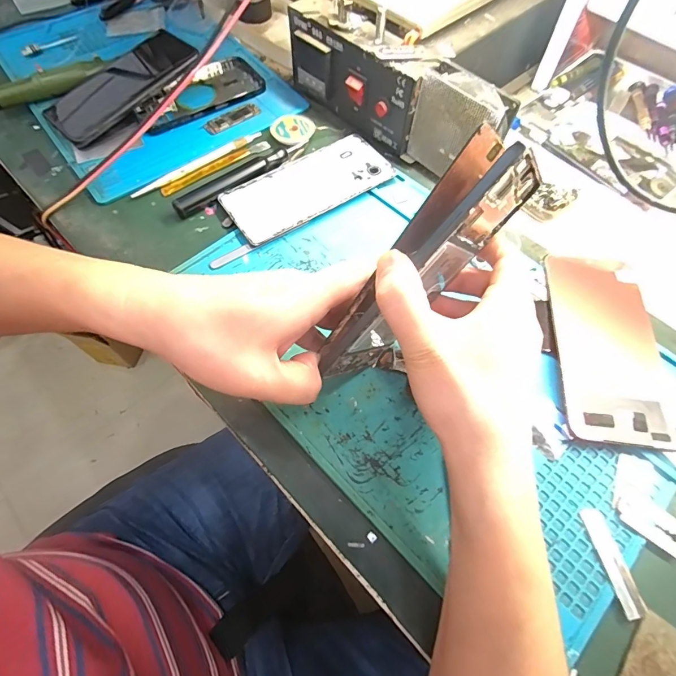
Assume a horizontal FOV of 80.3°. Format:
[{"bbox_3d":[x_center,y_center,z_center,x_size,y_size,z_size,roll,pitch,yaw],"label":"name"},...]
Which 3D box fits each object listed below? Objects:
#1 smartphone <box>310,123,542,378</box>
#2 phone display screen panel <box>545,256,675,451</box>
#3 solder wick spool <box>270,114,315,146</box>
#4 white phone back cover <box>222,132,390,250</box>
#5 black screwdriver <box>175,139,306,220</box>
[{"bbox_3d":[0.047,-0.036,0.240,0.023,0.081,0.160,51,117,22],"label":"smartphone"},{"bbox_3d":[0.204,0.004,0.305,0.073,0.011,0.156,6,63,3],"label":"phone display screen panel"},{"bbox_3d":[-0.047,-0.219,0.424,0.048,0.009,0.043,-35,68,-16],"label":"solder wick spool"},{"bbox_3d":[-0.028,-0.147,0.386,0.159,0.007,0.075,-30,67,-14],"label":"white phone back cover"},{"bbox_3d":[-0.091,-0.161,0.393,0.150,0.013,0.016,-38,69,-17],"label":"black screwdriver"}]

